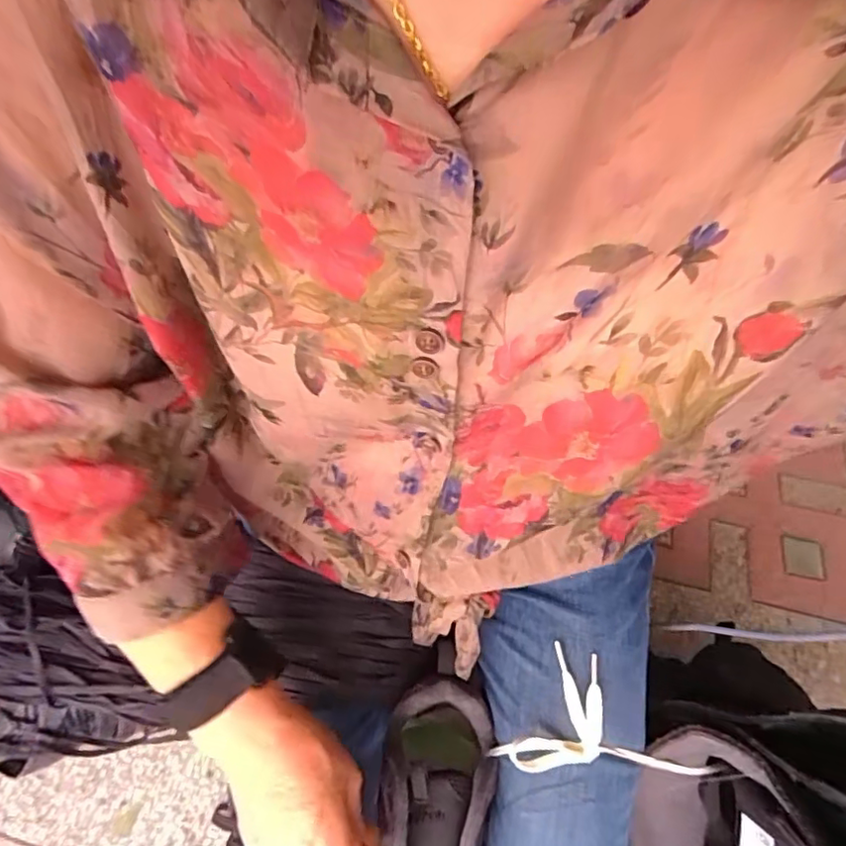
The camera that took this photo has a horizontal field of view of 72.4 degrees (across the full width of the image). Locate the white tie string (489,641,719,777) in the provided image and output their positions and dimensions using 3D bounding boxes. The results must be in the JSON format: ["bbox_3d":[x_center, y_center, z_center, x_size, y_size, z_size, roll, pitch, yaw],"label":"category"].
[{"bbox_3d":[0.129,0.228,0.395,0.133,0.042,0.086,32,63,16],"label":"white tie string"}]

